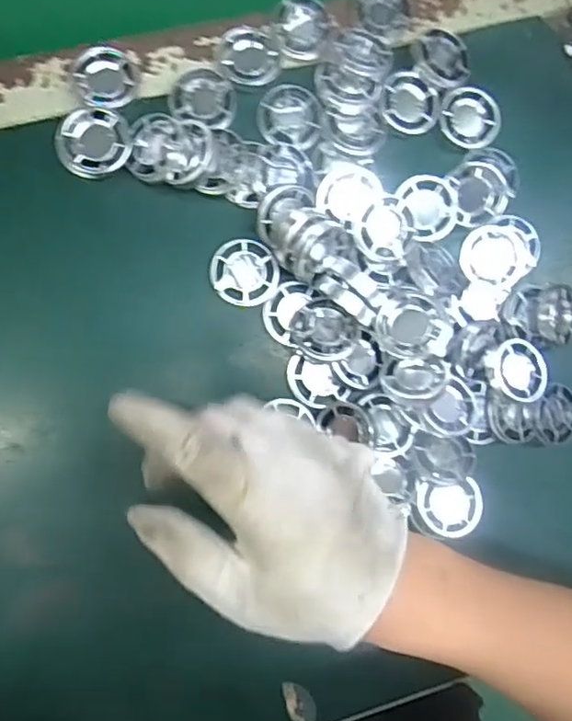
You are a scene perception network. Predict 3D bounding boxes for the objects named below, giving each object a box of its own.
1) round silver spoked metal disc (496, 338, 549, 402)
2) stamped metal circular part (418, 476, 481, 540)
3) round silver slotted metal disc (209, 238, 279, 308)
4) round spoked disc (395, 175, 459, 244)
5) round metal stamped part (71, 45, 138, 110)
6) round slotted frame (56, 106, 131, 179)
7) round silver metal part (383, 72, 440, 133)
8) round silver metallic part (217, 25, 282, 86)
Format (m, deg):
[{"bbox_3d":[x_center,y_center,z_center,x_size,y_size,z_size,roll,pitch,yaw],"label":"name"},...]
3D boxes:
[{"bbox_3d":[0.142,0.006,0.375,0.032,0.014,0.037,-17,90,-8],"label":"round silver spoked metal disc"},{"bbox_3d":[0.098,0.088,0.366,0.037,0.013,0.033,-6,89,-8],"label":"stamped metal circular part"},{"bbox_3d":[-0.025,-0.053,0.367,0.040,0.004,0.038,0,88,-8],"label":"round silver slotted metal disc"},{"bbox_3d":[0.087,-0.094,0.373,0.035,0.009,0.040,-22,91,-8],"label":"round spoked disc"},{"bbox_3d":[-0.108,-0.169,0.368,0.039,0.012,0.035,45,83,-4],"label":"round metal stamped part"},{"bbox_3d":[-0.112,-0.127,0.361,0.041,0.023,0.038,0,88,-8],"label":"round slotted frame"},{"bbox_3d":[0.077,-0.161,0.383,0.036,0.010,0.034,0,88,-8],"label":"round silver metal part"},{"bbox_3d":[-0.022,-0.188,0.378,0.039,0.008,0.039,0,88,-8],"label":"round silver metallic part"}]

